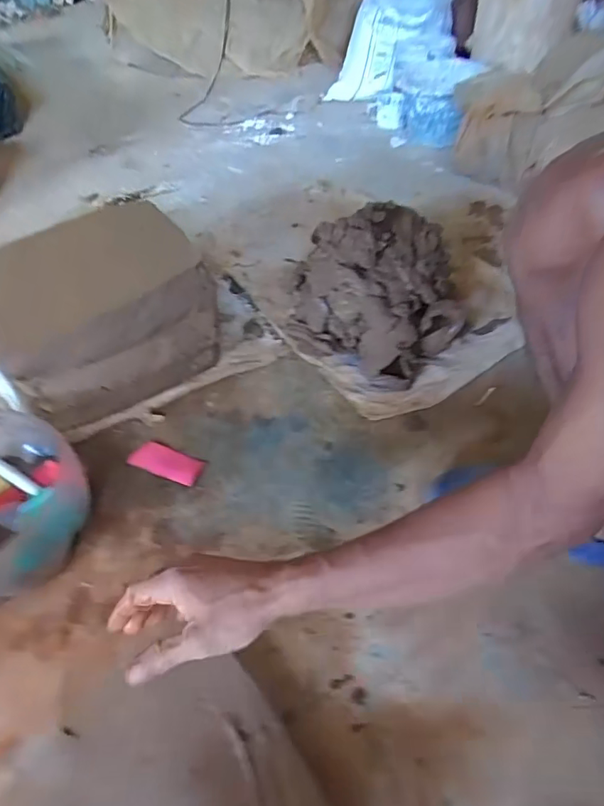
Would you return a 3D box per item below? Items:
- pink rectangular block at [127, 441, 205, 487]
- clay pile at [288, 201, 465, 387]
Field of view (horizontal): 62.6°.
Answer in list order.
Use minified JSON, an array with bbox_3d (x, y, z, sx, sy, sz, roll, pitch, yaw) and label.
[{"bbox_3d":[-0.201,0.088,0.744,0.108,0.009,0.046,15,50,15],"label":"pink rectangular block"},{"bbox_3d":[0.115,-0.188,0.834,0.273,0.200,0.271,-1,48,0],"label":"clay pile"}]

